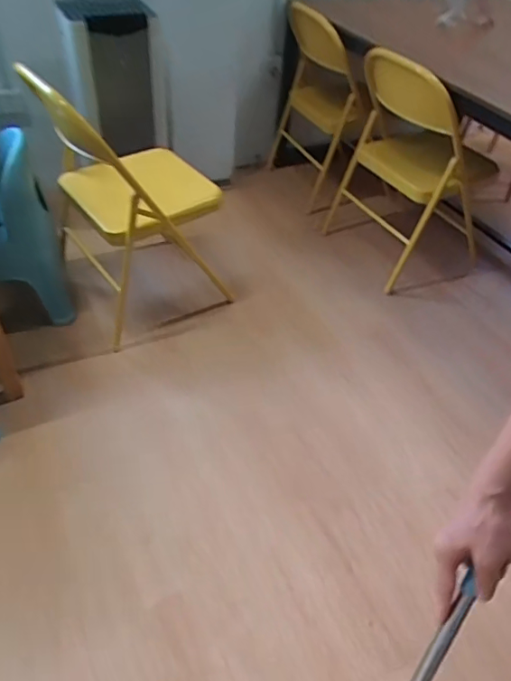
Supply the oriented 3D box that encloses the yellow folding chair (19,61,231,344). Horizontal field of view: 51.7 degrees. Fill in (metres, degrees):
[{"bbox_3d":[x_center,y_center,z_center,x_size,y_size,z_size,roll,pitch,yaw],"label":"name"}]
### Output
[{"bbox_3d":[-0.377,-0.451,1.697,0.537,0.740,0.435,-23,50,-27],"label":"yellow folding chair"}]

